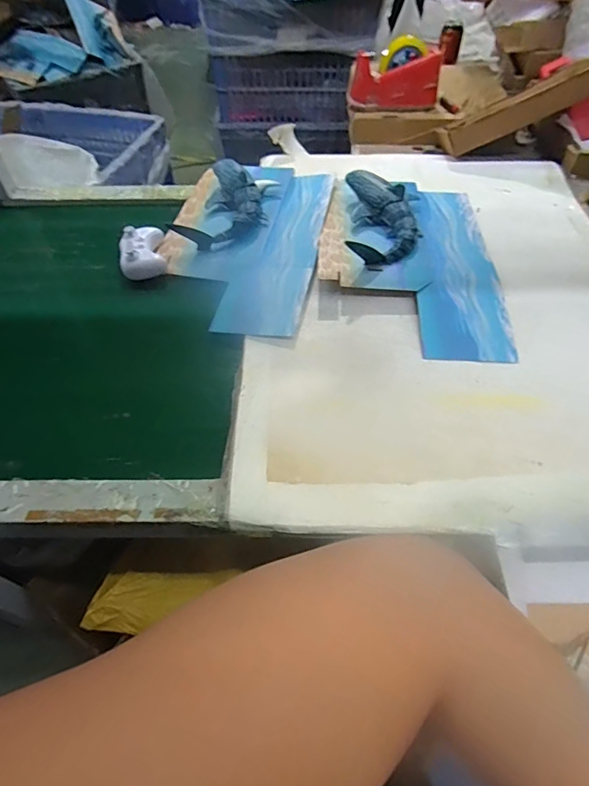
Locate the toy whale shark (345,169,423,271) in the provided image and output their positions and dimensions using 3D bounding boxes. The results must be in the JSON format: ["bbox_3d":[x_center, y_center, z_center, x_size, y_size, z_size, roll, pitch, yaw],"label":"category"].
[{"bbox_3d":[0.151,-0.298,0.767,0.124,0.056,0.229,5,53,5],"label":"toy whale shark"}]

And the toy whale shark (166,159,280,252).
[{"bbox_3d":[-0.120,-0.354,0.831,0.151,0.060,0.243,10,54,8],"label":"toy whale shark"}]

